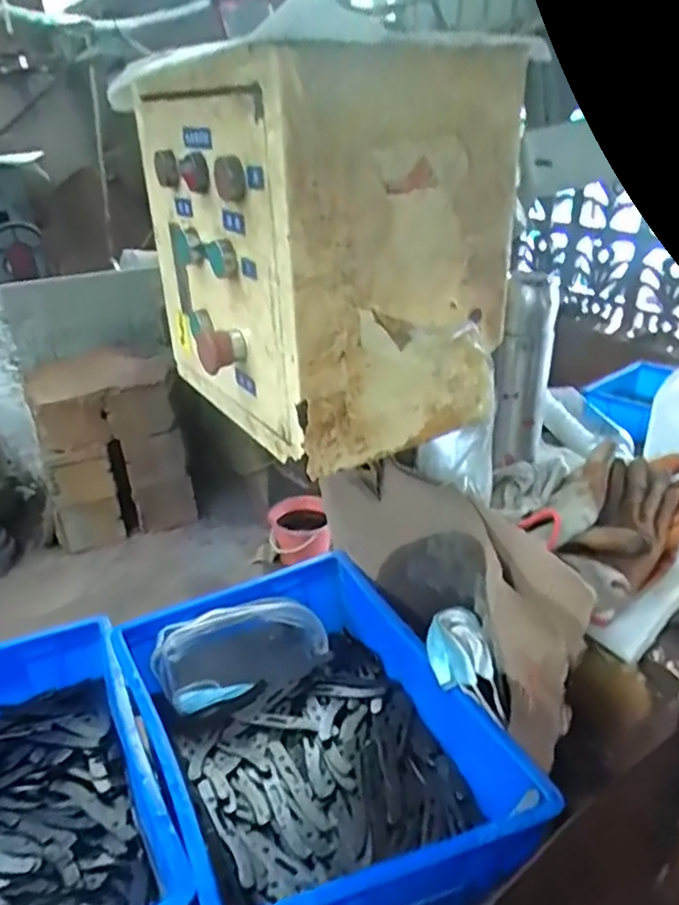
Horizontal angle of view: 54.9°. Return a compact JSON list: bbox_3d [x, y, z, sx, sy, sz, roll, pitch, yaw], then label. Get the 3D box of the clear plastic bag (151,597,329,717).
[{"bbox_3d":[-0.115,0.237,0.783,0.201,0.067,0.090,-13,28,-22],"label":"clear plastic bag"}]

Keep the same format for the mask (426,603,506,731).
[{"bbox_3d":[0.127,0.217,0.655,0.059,0.116,0.022,-21,-15,-10],"label":"mask"}]

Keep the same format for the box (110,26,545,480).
[{"bbox_3d":[-0.024,-0.186,0.586,0.215,0.283,0.298,-16,30,-28],"label":"box"}]

